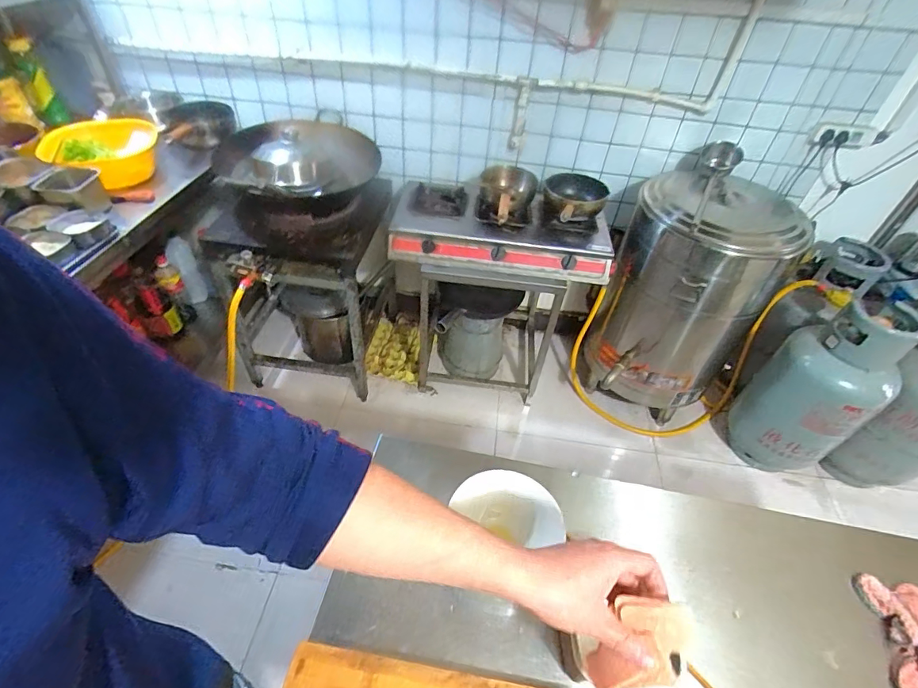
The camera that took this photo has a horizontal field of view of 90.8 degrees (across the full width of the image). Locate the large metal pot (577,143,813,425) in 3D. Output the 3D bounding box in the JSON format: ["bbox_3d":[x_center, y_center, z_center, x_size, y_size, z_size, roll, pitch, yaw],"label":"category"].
[{"bbox_3d":[0.751,-0.150,1.573,0.467,0.817,0.507,3,45,-3],"label":"large metal pot"}]

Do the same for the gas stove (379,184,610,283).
[{"bbox_3d":[0.131,-0.380,1.509,0.714,0.139,0.362,9,45,4],"label":"gas stove"}]

